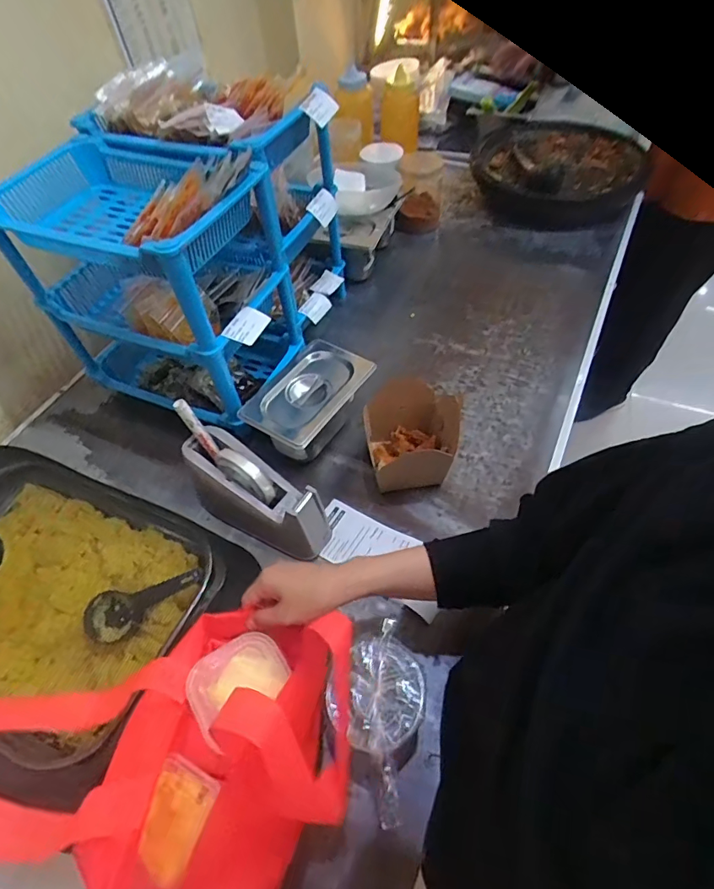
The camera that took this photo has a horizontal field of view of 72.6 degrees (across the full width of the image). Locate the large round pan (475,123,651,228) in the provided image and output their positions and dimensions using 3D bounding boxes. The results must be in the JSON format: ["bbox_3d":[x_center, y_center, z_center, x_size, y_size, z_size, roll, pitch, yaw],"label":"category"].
[{"bbox_3d":[0.428,-0.615,1.055,0.370,0.088,0.385,-2,54,3],"label":"large round pan"}]

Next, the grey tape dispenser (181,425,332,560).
[{"bbox_3d":[-0.128,0.065,0.610,0.188,0.101,0.069,28,61,23],"label":"grey tape dispenser"}]

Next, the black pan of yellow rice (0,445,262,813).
[{"bbox_3d":[-0.395,0.183,0.568,0.423,0.105,0.324,17,57,17],"label":"black pan of yellow rice"}]

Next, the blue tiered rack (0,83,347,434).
[{"bbox_3d":[-0.214,-0.280,0.713,0.300,0.331,0.377,18,57,17],"label":"blue tiered rack"}]

